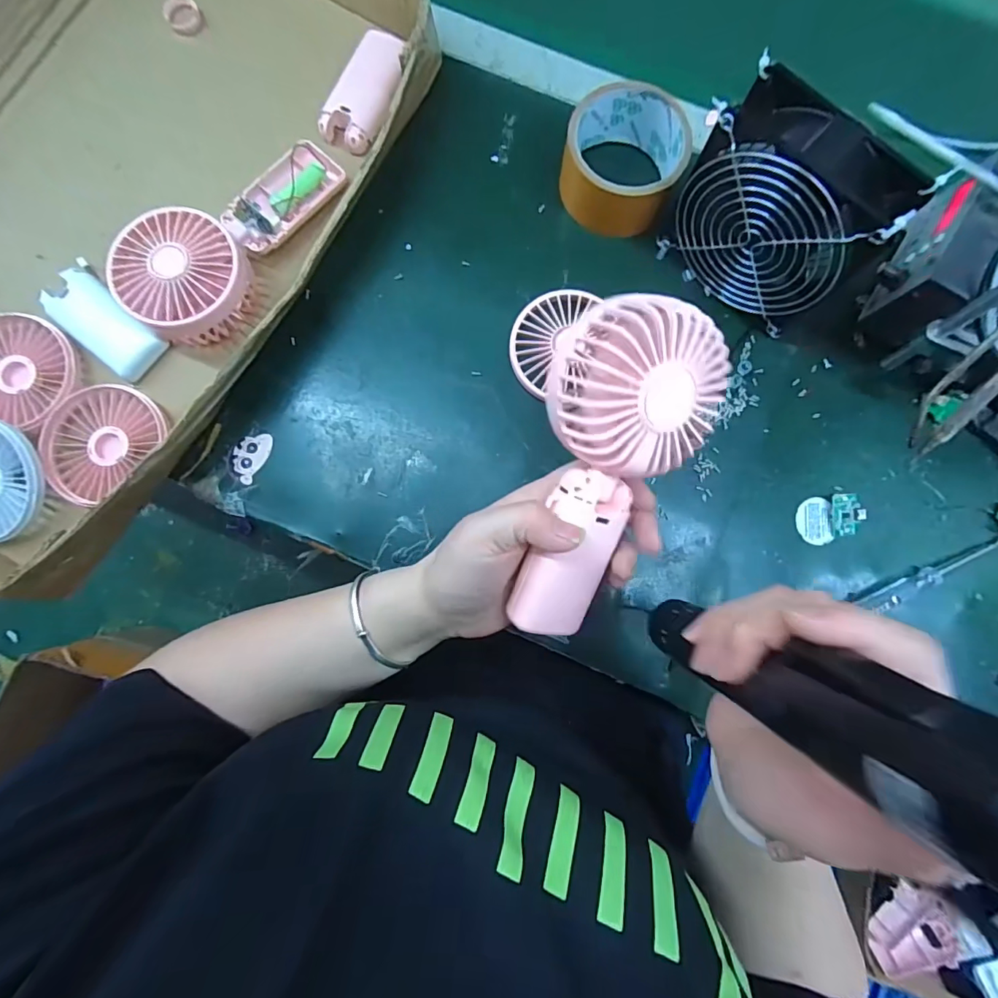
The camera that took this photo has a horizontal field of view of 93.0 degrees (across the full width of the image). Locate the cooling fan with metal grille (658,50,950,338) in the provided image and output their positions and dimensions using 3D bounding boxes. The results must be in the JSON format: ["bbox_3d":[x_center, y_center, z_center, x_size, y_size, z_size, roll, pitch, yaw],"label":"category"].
[{"bbox_3d":[0.181,-0.183,0.314,0.117,0.116,0.048,42,86,4],"label":"cooling fan with metal grille"}]

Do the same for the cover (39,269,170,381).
[{"bbox_3d":[-0.296,-0.130,0.356,0.088,0.016,0.043,40,86,3],"label":"cover"}]

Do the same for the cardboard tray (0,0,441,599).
[{"bbox_3d":[-0.302,-0.218,0.351,0.341,0.060,0.517,32,85,3],"label":"cardboard tray"}]

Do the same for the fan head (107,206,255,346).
[{"bbox_3d":[-0.223,-0.159,0.347,0.083,0.049,0.083,0,85,0],"label":"fan head"}]

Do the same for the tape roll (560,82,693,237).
[{"bbox_3d":[0.092,-0.254,0.359,0.087,0.046,0.087,0,85,0],"label":"tape roll"}]

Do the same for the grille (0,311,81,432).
[{"bbox_3d":[-0.358,-0.095,0.350,0.087,0.018,0.079,13,85,1],"label":"grille"}]

